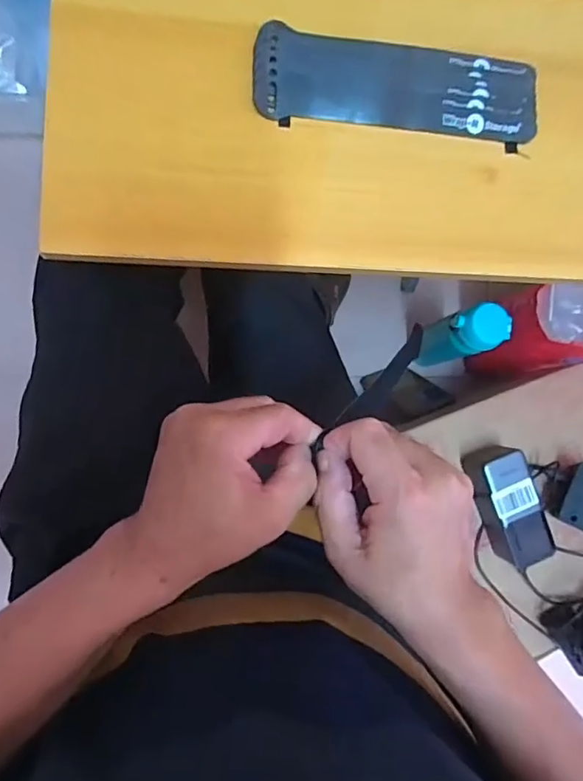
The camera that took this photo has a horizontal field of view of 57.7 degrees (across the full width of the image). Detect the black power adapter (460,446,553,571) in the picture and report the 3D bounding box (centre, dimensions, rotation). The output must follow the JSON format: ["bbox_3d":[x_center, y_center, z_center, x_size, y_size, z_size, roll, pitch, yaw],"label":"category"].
[{"bbox_3d":[0.253,0.134,0.615,0.055,0.056,0.140,-23,90,-7],"label":"black power adapter"}]

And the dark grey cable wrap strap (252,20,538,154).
[{"bbox_3d":[0.075,-0.212,0.369,0.198,0.008,0.064,3,87,-6],"label":"dark grey cable wrap strap"}]

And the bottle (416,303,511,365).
[{"bbox_3d":[0.237,-0.078,0.781,0.068,0.242,0.065,0,87,-6],"label":"bottle"}]

